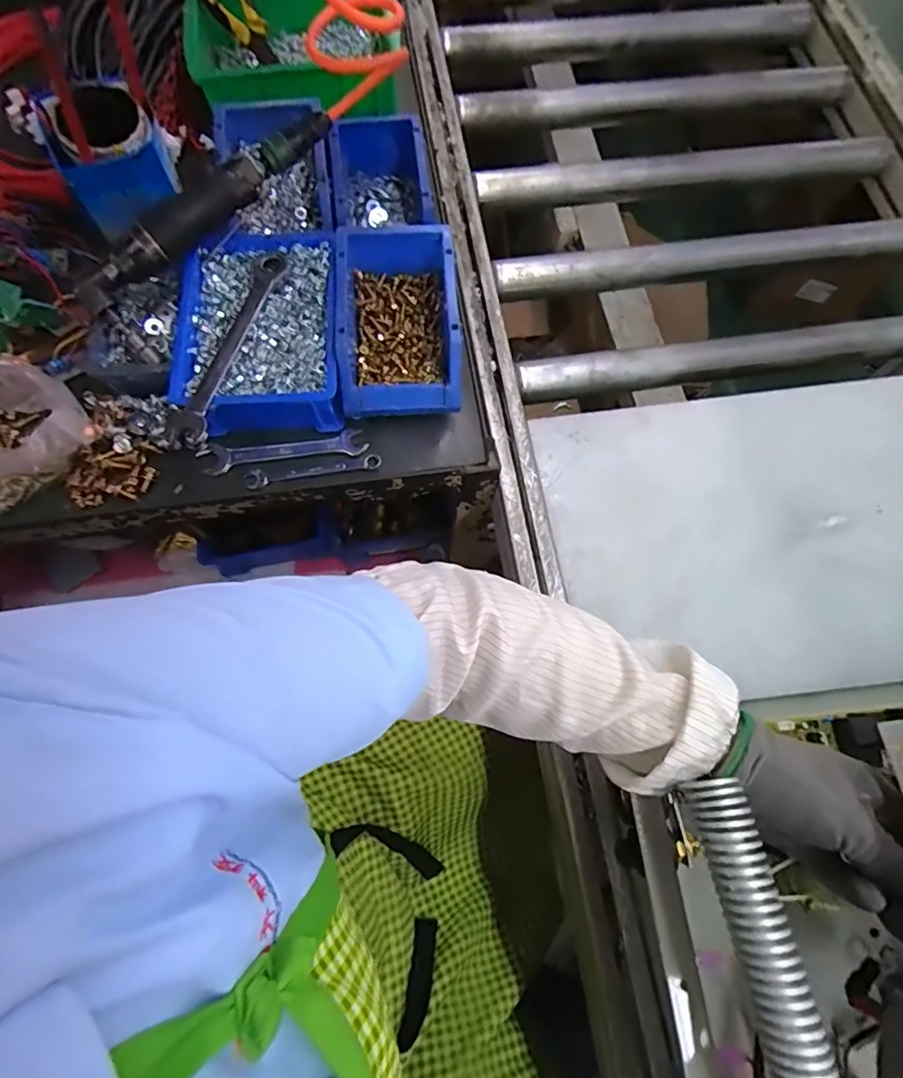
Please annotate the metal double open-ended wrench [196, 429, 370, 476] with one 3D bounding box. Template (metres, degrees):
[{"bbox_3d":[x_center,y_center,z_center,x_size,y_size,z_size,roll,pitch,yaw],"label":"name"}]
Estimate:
[{"bbox_3d":[-0.163,-0.086,0.517,0.157,0.008,0.030,-8,72,-4],"label":"metal double open-ended wrench"}]

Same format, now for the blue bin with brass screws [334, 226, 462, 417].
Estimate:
[{"bbox_3d":[-0.053,-0.212,0.532,0.111,0.081,0.182,-4,71,-3],"label":"blue bin with brass screws"}]

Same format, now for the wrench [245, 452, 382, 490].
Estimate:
[{"bbox_3d":[-0.133,-0.067,0.514,0.129,0.005,0.021,-8,72,-4],"label":"wrench"}]

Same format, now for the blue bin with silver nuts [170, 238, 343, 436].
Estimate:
[{"bbox_3d":[-0.183,-0.200,0.524,0.142,0.063,0.195,-3,71,-3],"label":"blue bin with silver nuts"}]

